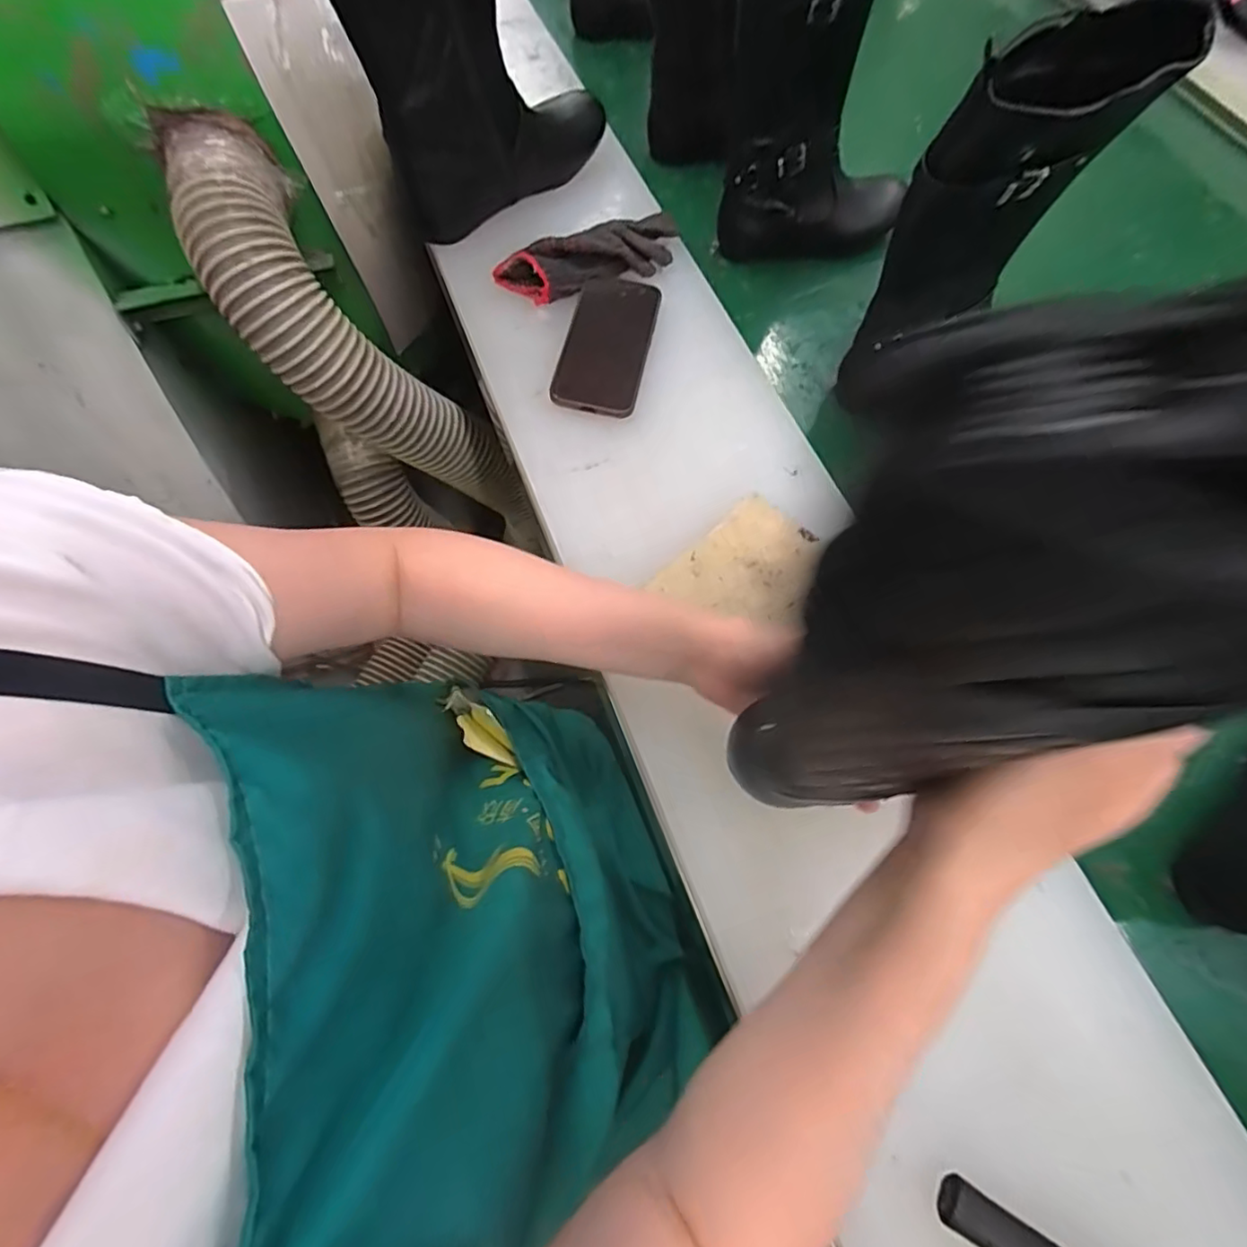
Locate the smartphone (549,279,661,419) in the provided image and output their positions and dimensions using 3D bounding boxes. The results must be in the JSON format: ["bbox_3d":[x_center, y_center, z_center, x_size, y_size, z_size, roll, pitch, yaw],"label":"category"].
[{"bbox_3d":[-0.016,-0.263,0.564,0.078,0.013,0.171,11,66,2],"label":"smartphone"}]

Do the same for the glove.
[{"bbox_3d":[-0.025,-0.366,0.597,0.197,0.035,0.057,-29,70,-14],"label":"glove"}]

